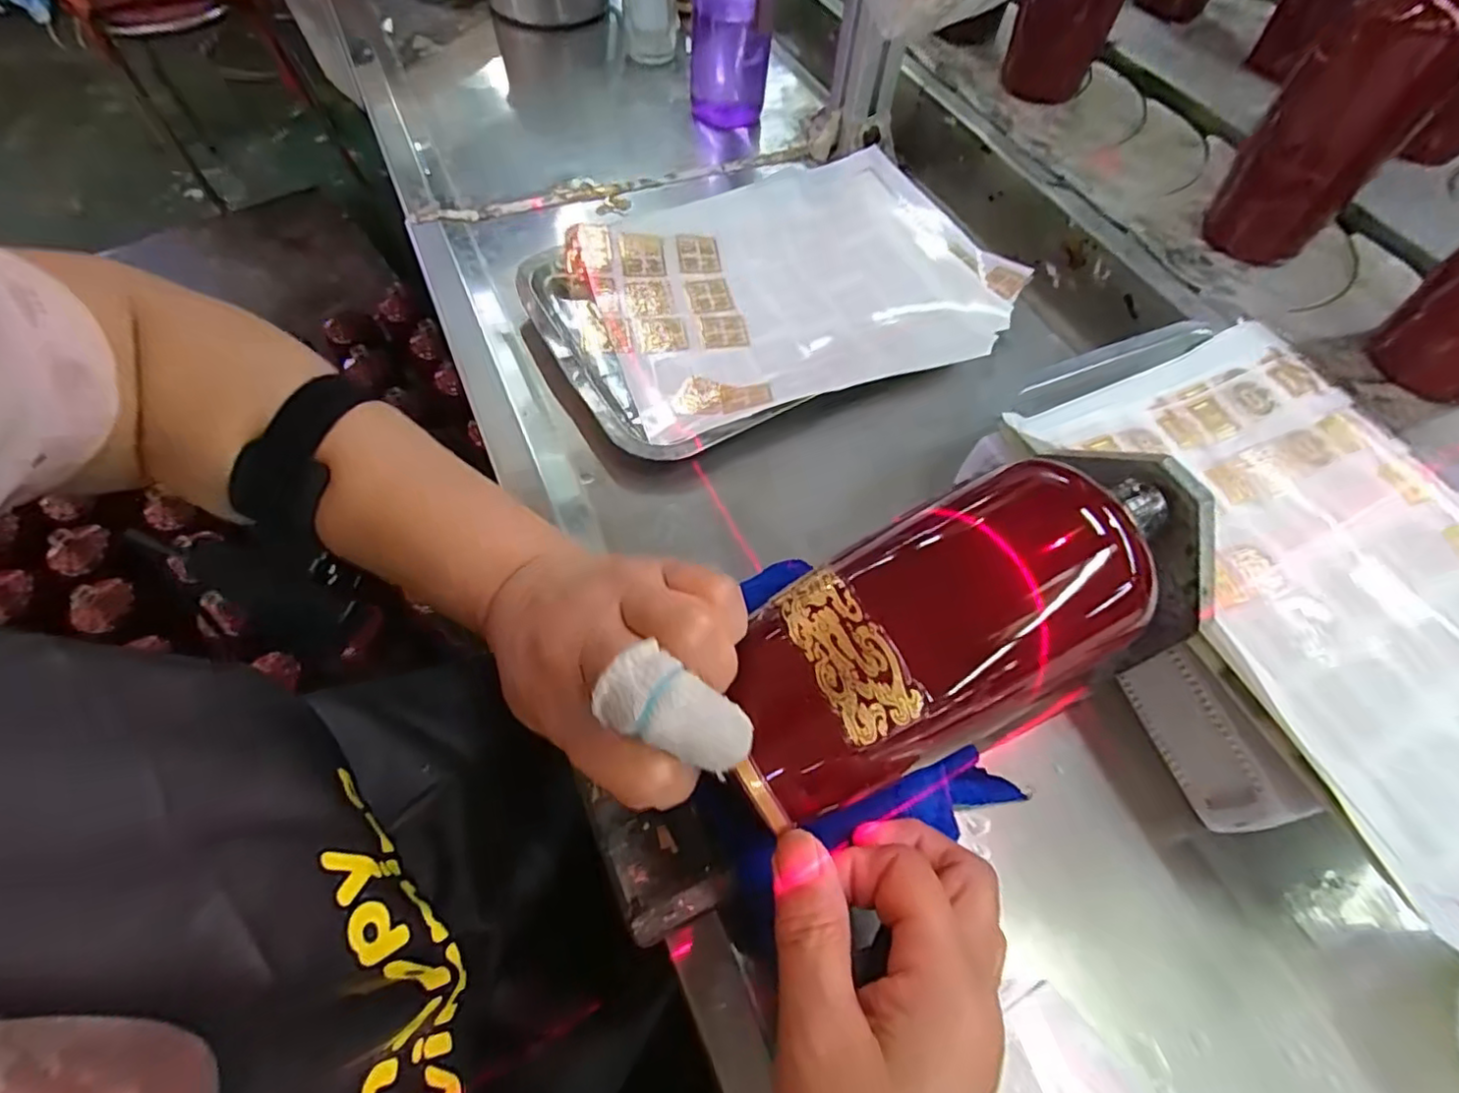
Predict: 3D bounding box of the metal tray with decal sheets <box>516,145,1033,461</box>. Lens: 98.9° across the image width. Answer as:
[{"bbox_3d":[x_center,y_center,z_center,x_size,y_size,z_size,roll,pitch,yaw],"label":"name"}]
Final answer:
[{"bbox_3d":[0.036,-0.188,0.459,0.331,0.033,0.229,-24,65,-13],"label":"metal tray with decal sheets"}]

